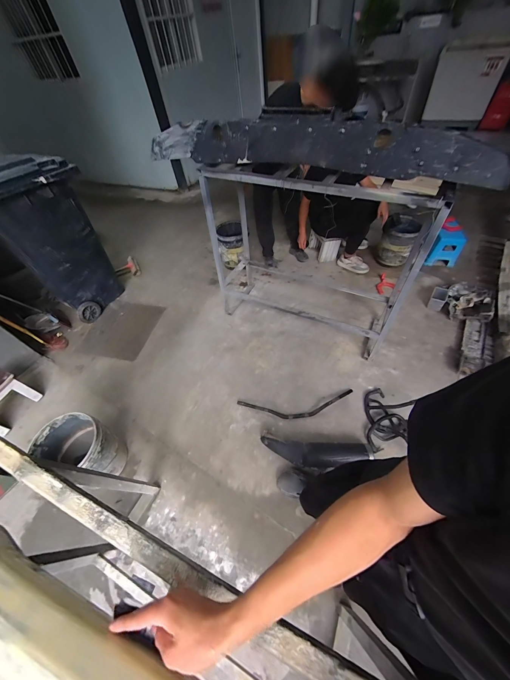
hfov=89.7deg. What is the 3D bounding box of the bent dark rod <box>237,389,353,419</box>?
[{"bbox_3d":[0.248,0.392,1.512,0.684,0.014,0.139,-8,52,1],"label":"bent dark rod"}]

